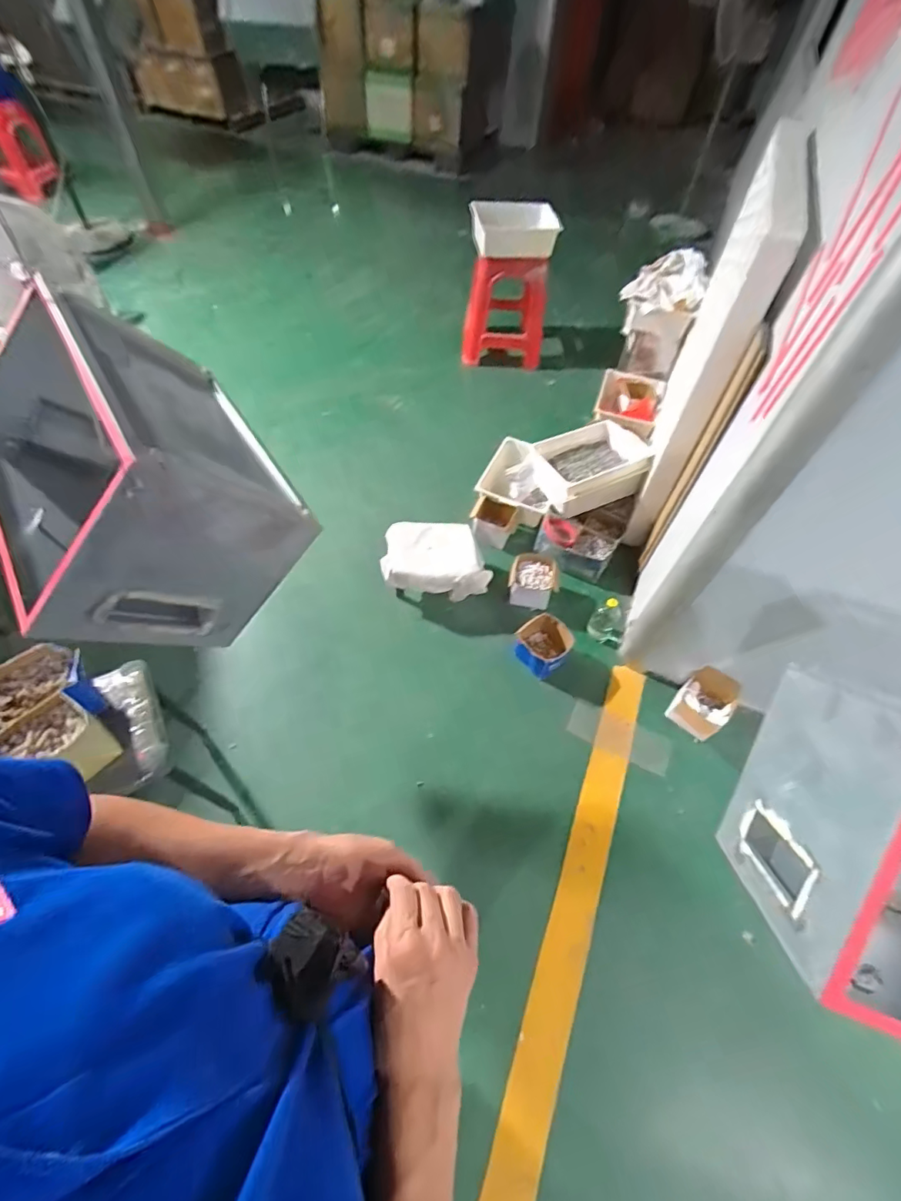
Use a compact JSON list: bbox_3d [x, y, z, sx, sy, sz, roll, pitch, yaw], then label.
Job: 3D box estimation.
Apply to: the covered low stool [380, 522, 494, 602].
[{"bbox_3d":[-0.048,-0.140,1.666,0.350,0.201,0.244,1,56,-2],"label":"covered low stool"}]

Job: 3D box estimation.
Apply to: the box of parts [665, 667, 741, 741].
[{"bbox_3d":[0.740,0.306,1.457,0.176,0.137,0.151,-35,64,-23],"label":"box of parts"}]

